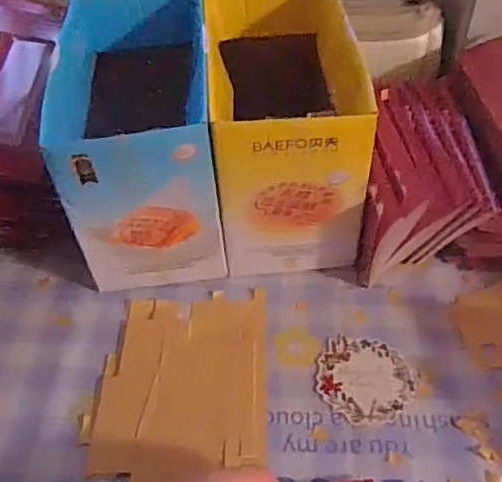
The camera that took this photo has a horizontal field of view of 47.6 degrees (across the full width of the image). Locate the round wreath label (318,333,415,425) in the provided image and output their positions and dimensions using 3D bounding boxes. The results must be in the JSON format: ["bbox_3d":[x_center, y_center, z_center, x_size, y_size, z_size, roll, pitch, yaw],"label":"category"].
[{"bbox_3d":[0.082,0.099,0.422,0.066,0.004,0.071,-1,48,1],"label":"round wreath label"}]

